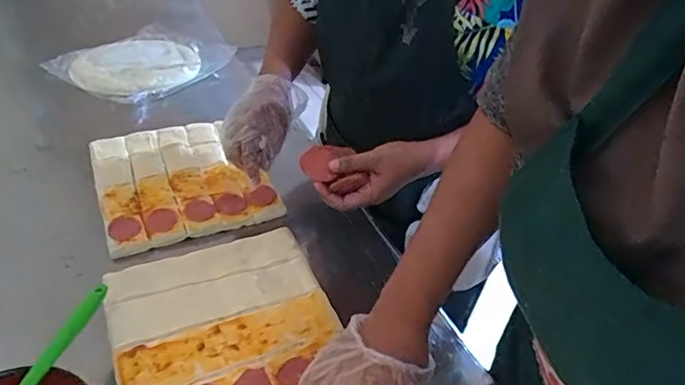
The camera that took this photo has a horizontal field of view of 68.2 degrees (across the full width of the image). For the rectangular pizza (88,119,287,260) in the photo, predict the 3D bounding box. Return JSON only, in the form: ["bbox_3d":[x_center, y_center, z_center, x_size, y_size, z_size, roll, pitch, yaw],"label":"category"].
[{"bbox_3d":[-0.255,-0.026,0.782,0.234,0.025,0.246,-17,45,-26],"label":"rectangular pizza"}]

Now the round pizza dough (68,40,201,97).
[{"bbox_3d":[-0.471,-0.294,1.166,0.271,0.034,0.245,-14,44,-23],"label":"round pizza dough"}]

